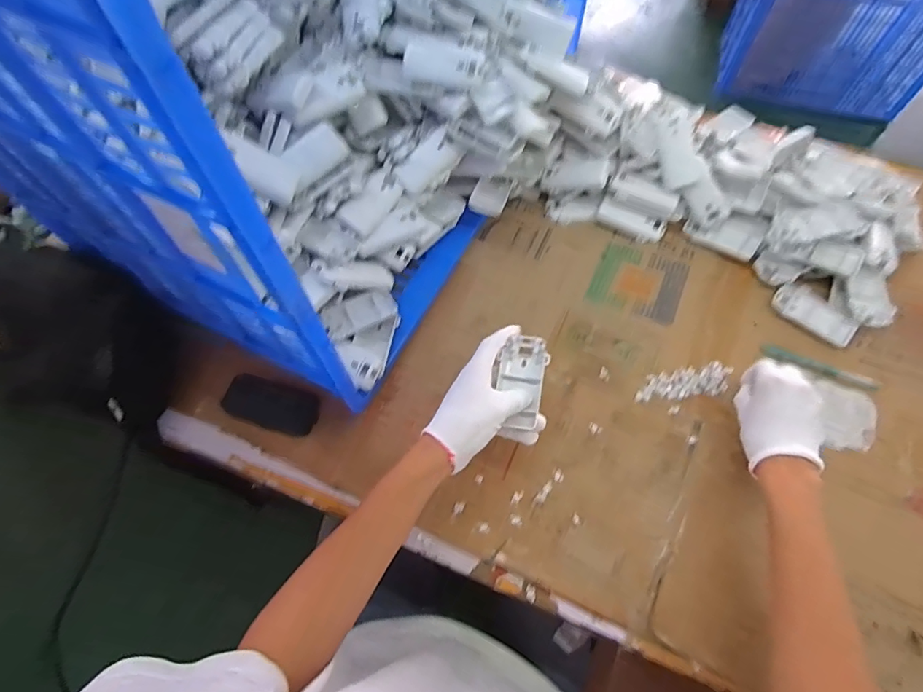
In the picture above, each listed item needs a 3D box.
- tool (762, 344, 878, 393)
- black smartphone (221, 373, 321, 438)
[{"bbox_3d":[0.419,0.025,0.583,0.125,0.009,0.016,23,66,18],"label":"tool"},{"bbox_3d":[-0.227,0.071,0.595,0.114,0.005,0.054,16,77,5],"label":"black smartphone"}]

